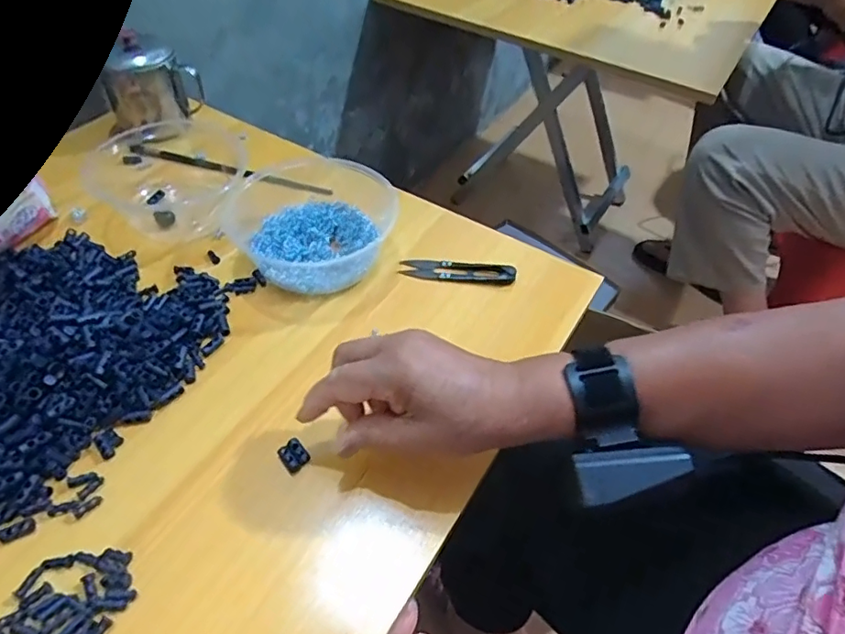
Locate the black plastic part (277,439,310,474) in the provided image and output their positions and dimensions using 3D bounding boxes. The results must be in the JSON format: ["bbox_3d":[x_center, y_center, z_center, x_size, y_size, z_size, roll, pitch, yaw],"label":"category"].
[{"bbox_3d":[-0.086,0.092,0.364,0.017,0.004,0.019,-35,59,-29],"label":"black plastic part"}]

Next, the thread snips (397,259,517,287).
[{"bbox_3d":[0.031,-0.041,0.482,0.100,0.010,0.024,4,48,-1],"label":"thread snips"}]

